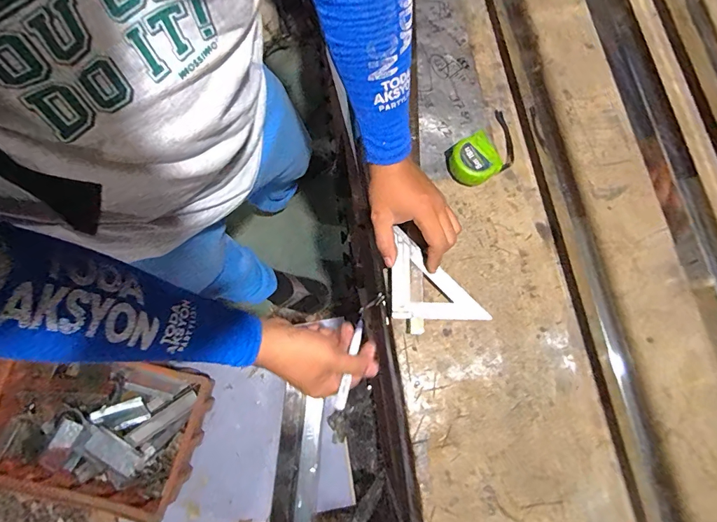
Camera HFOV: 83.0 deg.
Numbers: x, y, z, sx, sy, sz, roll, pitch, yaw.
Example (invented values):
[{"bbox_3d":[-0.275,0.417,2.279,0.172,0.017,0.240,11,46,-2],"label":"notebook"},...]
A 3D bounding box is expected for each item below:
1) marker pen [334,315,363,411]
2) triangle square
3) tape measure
[{"bbox_3d":[-0.009,0.117,0.475,0.013,0.009,0.110,14,65,3],"label":"marker pen"},{"bbox_3d":[0.103,0.019,0.528,0.121,0.012,0.114,1,78,0],"label":"triangle square"},{"bbox_3d":[0.187,-0.165,0.587,0.130,0.039,0.081,-37,80,-10],"label":"tape measure"}]

